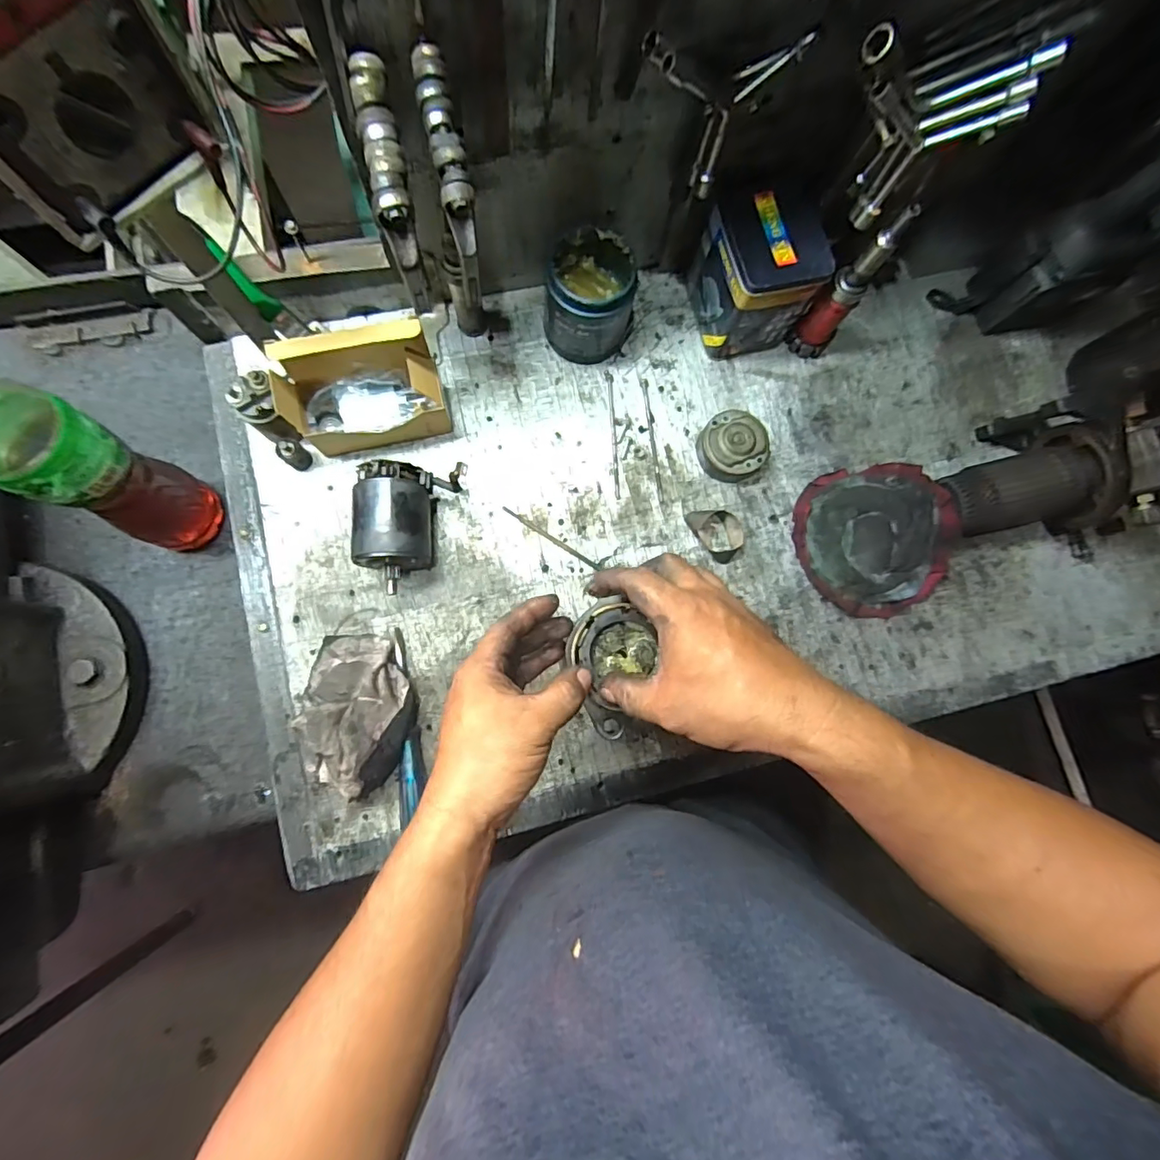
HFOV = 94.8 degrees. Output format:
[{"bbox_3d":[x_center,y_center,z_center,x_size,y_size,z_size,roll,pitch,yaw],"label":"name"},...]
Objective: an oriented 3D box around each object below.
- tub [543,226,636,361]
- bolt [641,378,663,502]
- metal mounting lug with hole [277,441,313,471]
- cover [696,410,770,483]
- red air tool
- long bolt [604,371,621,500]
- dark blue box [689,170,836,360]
[{"bbox_3d":[0.013,-0.293,0.556,0.093,0.093,0.098,1,83,-5],"label":"tub"},{"bbox_3d":[0.081,-0.156,0.594,0.007,0.004,0.141,-6,84,-6],"label":"bolt"},{"bbox_3d":[-0.294,-0.129,0.550,0.022,0.035,0.021,1,83,-5],"label":"metal mounting lug with hole"},{"bbox_3d":[0.168,-0.146,0.585,0.065,0.035,0.071,1,83,-5],"label":"cover"},{"bbox_3d":[0.277,-0.295,0.543,0.044,0.182,0.051,43,81,1],"label":"red air tool"},{"bbox_3d":[0.036,-0.162,0.590,0.008,0.004,0.146,-3,83,-6],"label":"long bolt"},{"bbox_3d":[0.184,-0.319,0.564,0.096,0.123,0.107,-13,84,-7],"label":"dark blue box"}]

